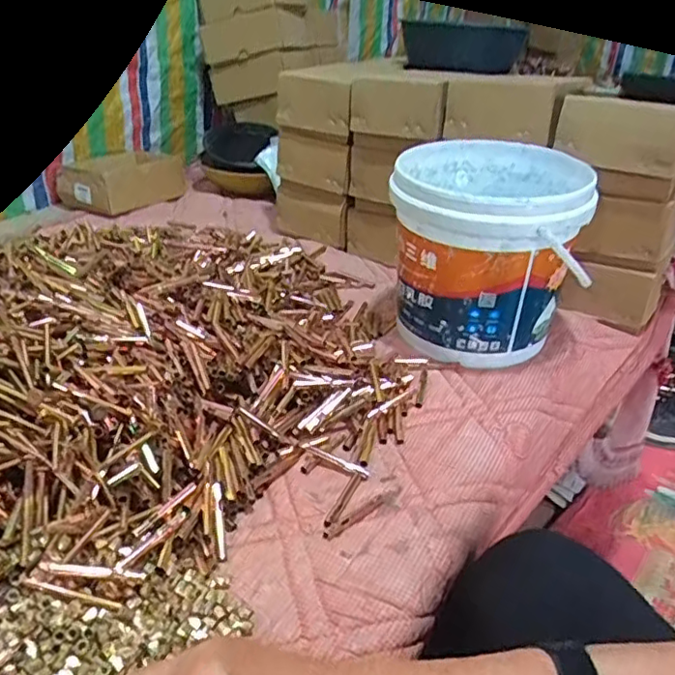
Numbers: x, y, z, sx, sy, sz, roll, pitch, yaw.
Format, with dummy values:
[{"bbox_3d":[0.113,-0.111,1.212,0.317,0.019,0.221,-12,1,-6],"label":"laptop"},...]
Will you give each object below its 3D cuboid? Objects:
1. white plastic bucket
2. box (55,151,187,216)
[{"bbox_3d":[0.161,-0.099,0.694,0.198,0.210,0.211,3,32,-2],"label":"white plastic bucket"},{"bbox_3d":[-0.387,-0.289,1.082,0.147,0.070,0.199,26,38,31],"label":"box"}]

